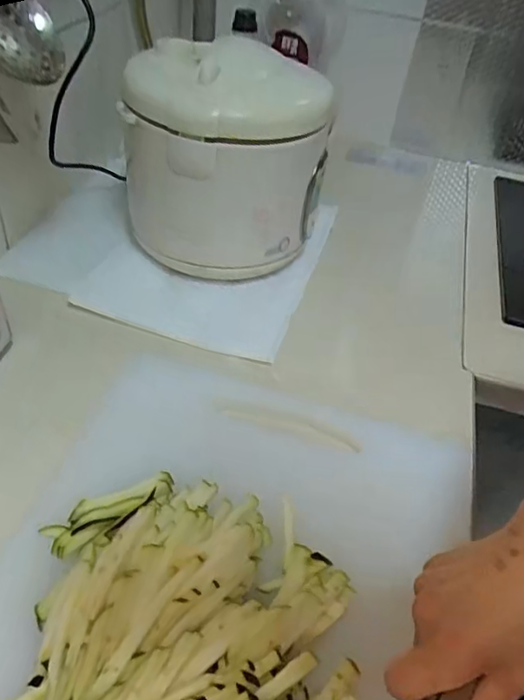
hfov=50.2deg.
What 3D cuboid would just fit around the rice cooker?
[{"bbox_3d":[-0.039,-0.216,0.640,0.216,0.195,0.187,7,43,0],"label":"rice cooker"}]

